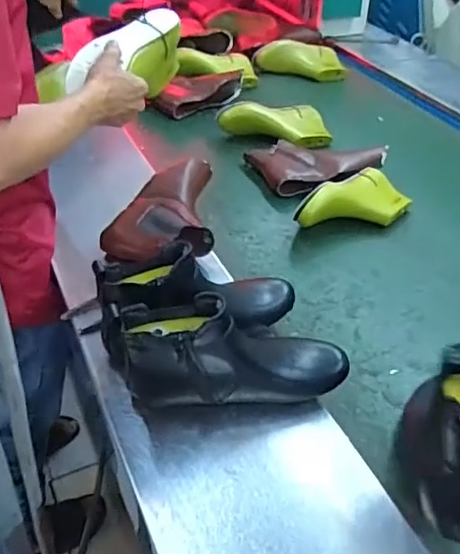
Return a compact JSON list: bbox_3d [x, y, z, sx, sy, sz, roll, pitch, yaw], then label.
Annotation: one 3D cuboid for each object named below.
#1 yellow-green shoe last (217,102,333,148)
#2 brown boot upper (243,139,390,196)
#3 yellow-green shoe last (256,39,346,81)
[{"bbox_3d":[0.083,-0.321,1.210,0.225,0.076,0.099,-3,40,-8],"label":"yellow-green shoe last"},{"bbox_3d":[0.174,-0.220,1.102,0.239,0.060,0.159,-11,42,-18],"label":"brown boot upper"},{"bbox_3d":[0.186,-0.581,1.513,0.231,0.073,0.090,0,40,-5],"label":"yellow-green shoe last"}]

